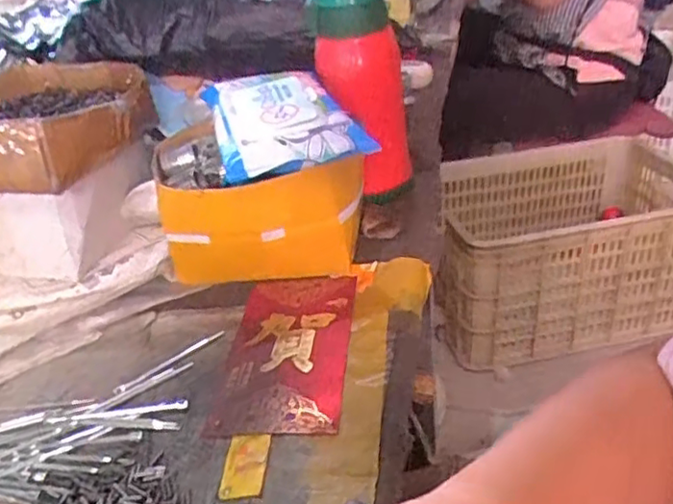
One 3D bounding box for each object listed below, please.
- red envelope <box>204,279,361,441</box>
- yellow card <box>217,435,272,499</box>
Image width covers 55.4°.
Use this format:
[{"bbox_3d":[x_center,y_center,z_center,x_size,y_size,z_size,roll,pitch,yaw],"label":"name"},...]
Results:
[{"bbox_3d":[-0.034,0.064,0.458,0.085,0.006,0.162,-1,32,8],"label":"red envelope"},{"bbox_3d":[-0.053,0.124,0.376,0.026,0.004,0.047,-3,31,5],"label":"yellow card"}]

